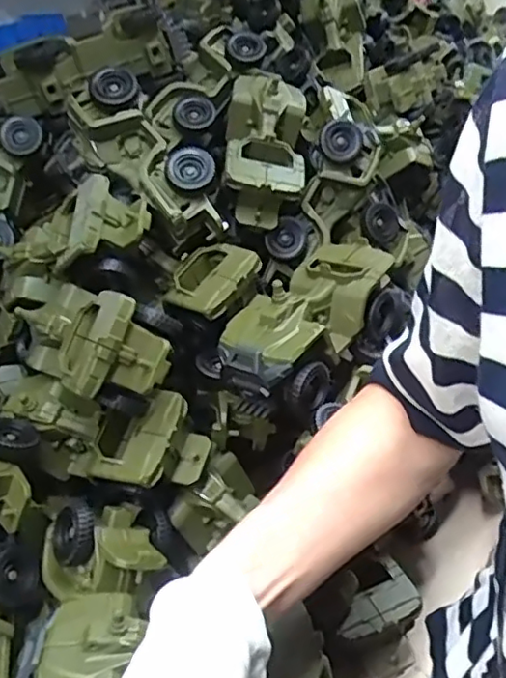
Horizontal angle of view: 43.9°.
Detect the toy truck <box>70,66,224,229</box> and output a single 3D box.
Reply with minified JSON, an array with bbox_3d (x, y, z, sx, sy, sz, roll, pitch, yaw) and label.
[{"bbox_3d":[-0.099,-0.169,0.575,0.184,0.074,0.062,45,52,14],"label":"toy truck"}]

